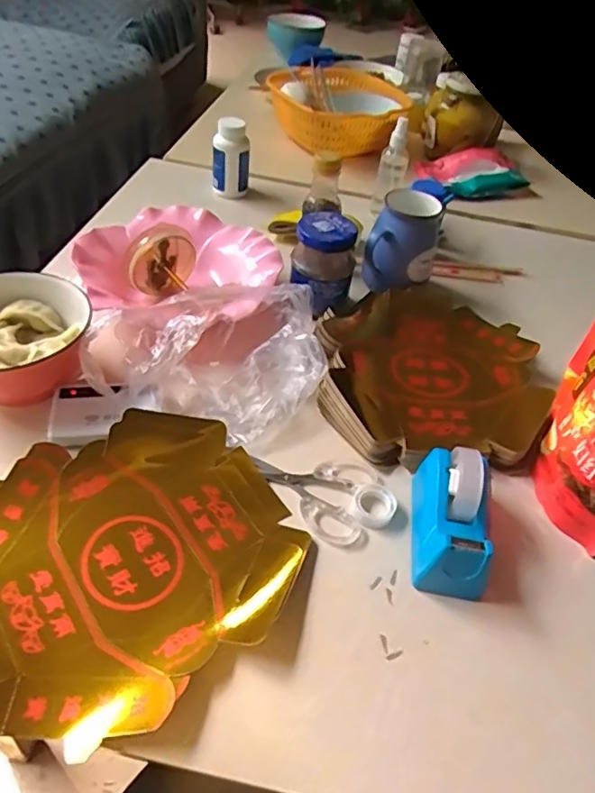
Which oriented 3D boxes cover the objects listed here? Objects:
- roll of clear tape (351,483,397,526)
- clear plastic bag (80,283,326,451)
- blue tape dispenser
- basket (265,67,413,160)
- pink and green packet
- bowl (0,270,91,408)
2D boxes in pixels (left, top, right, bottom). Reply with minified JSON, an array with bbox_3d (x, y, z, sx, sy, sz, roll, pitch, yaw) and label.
[{"bbox_3d":[0.064,0.093,0.480,0.041,0.010,0.034,-31,56,-32],"label":"roll of clear tape"},{"bbox_3d":[-0.074,-0.049,0.556,0.193,0.074,0.176,16,45,8],"label":"clear plastic bag"},{"bbox_3d":[0.124,0.090,0.449,0.054,0.069,0.110,9,44,1],"label":"blue tape dispenser"},{"bbox_3d":[0.074,-0.509,1.015,0.248,0.082,0.241,2,45,-6],"label":"basket"},{"bbox_3d":[0.292,-0.375,0.947,0.159,0.038,0.109,-12,48,-19],"label":"pink and green packet"},{"bbox_3d":[-0.255,-0.047,0.516,0.134,0.063,0.131,4,45,-4],"label":"bowl"}]

